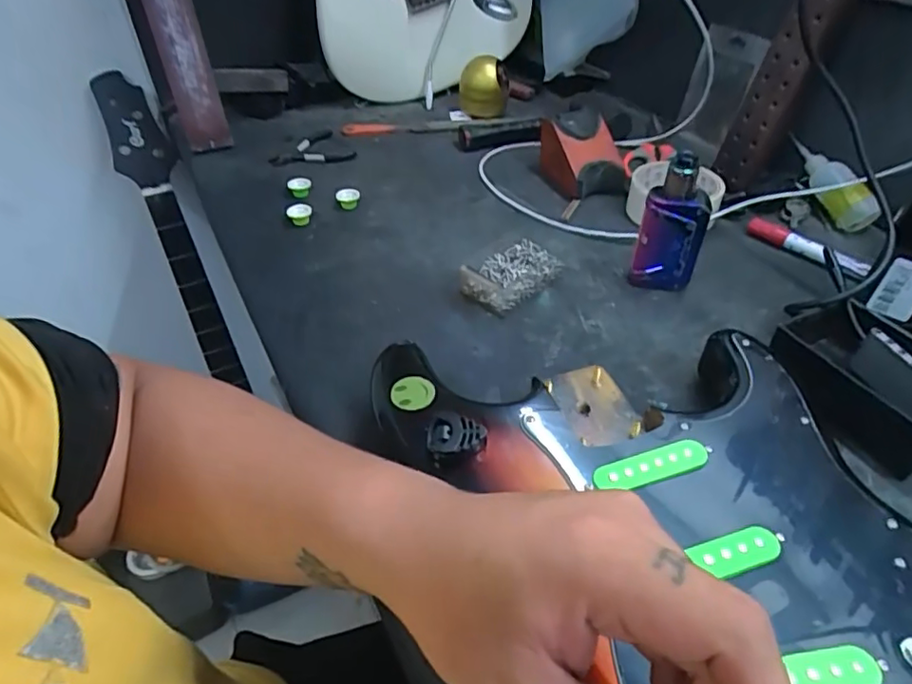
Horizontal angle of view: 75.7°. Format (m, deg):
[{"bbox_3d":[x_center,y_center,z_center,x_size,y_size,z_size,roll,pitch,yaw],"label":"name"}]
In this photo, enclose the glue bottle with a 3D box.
[{"bbox_3d":[0.389,-0.171,0.616,0.034,0.043,0.121,-9,58,-11],"label":"glue bottle"}]

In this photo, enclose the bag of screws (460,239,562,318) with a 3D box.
[{"bbox_3d":[0.051,-0.061,0.532,0.083,0.028,0.051,-33,50,-29],"label":"bag of screws"}]

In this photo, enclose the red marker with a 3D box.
[{"bbox_3d":[0.343,-0.092,0.576,0.021,0.020,0.112,-33,51,-30],"label":"red marker"}]

